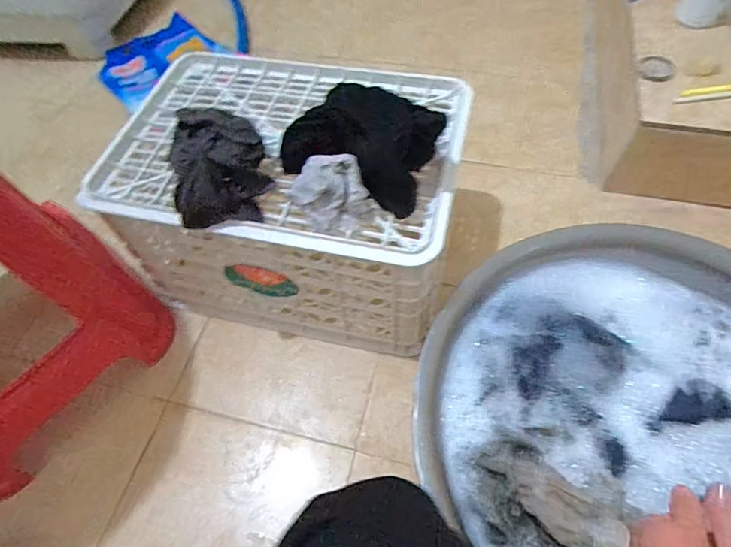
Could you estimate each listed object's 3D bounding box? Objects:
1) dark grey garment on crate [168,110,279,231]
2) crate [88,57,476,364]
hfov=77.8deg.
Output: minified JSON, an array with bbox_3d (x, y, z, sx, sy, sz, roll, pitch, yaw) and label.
[{"bbox_3d":[-0.177,-0.133,0.550,0.114,0.077,0.135,-19,58,-7],"label":"dark grey garment on crate"},{"bbox_3d":[-0.098,-0.118,0.723,0.462,0.266,0.348,12,59,11],"label":"crate"}]

